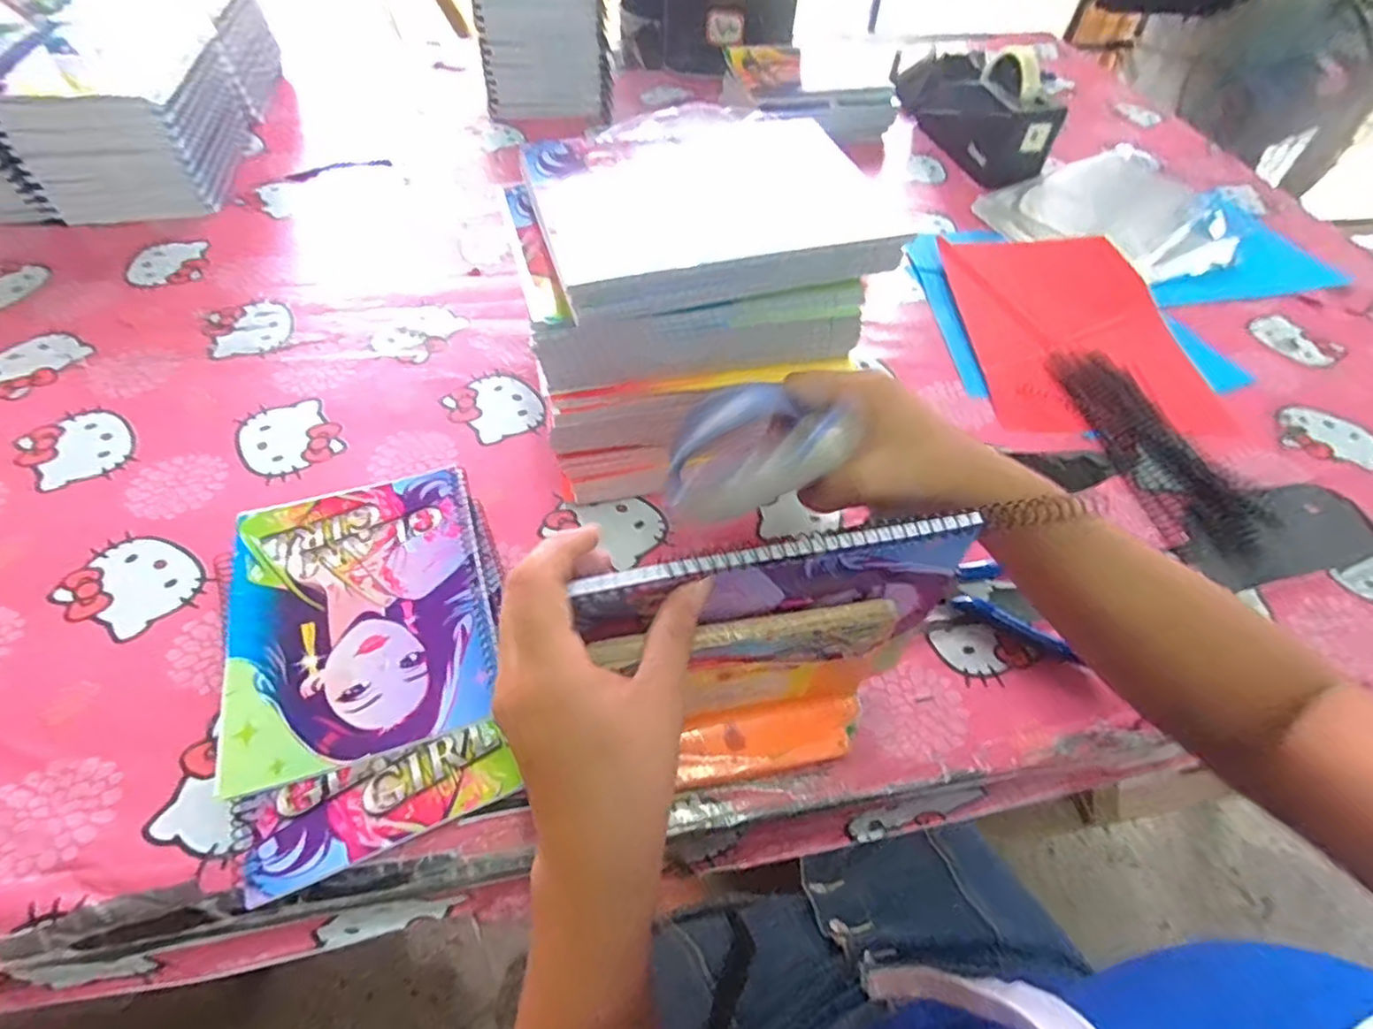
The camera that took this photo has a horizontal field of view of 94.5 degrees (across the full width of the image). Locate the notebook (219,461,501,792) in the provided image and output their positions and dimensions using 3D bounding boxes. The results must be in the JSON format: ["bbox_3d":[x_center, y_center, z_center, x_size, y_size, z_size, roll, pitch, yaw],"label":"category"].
[{"bbox_3d":[-0.203,0.056,0.400,0.148,0.009,0.192,-15,55,-15],"label":"notebook"}]

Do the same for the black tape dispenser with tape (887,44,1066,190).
[{"bbox_3d":[0.375,-0.554,0.839,0.072,0.107,0.293,-11,55,-11],"label":"black tape dispenser with tape"}]

